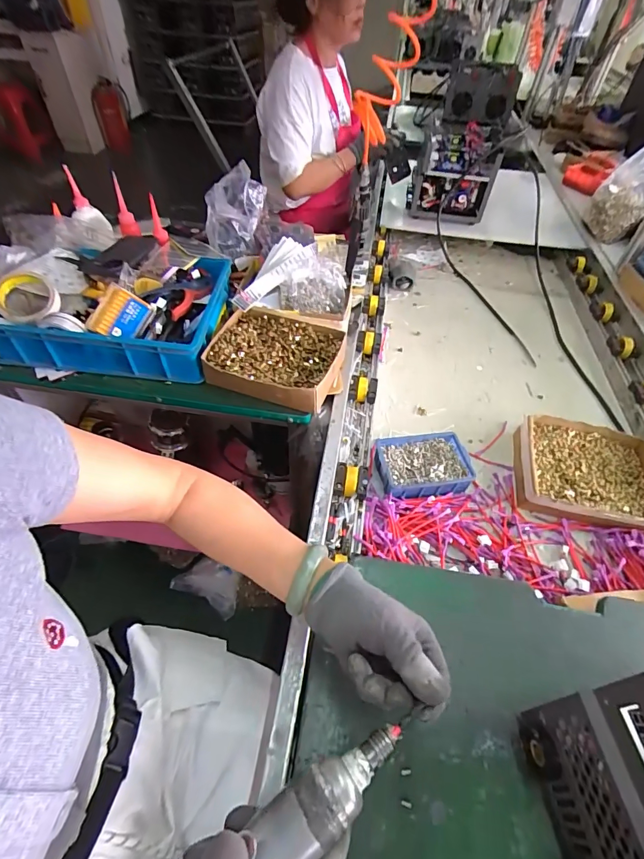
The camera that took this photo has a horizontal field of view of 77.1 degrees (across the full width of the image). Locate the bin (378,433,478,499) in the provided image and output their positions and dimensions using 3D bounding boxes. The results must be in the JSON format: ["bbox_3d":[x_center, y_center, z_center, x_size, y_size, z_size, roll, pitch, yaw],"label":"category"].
[{"bbox_3d":[0.168,0.066,0.680,0.152,0.052,0.106,-5,50,-7],"label":"bin"}]

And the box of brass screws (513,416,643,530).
[{"bbox_3d":[0.452,0.072,0.684,0.232,0.043,0.207,13,50,8],"label":"box of brass screws"}]

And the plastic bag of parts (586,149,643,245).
[{"bbox_3d":[0.850,-0.647,1.130,0.144,0.143,0.251,39,92,27],"label":"plastic bag of parts"}]

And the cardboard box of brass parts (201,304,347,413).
[{"bbox_3d":[-0.076,-0.132,0.714,0.210,0.057,0.192,15,50,9],"label":"cardboard box of brass parts"}]

